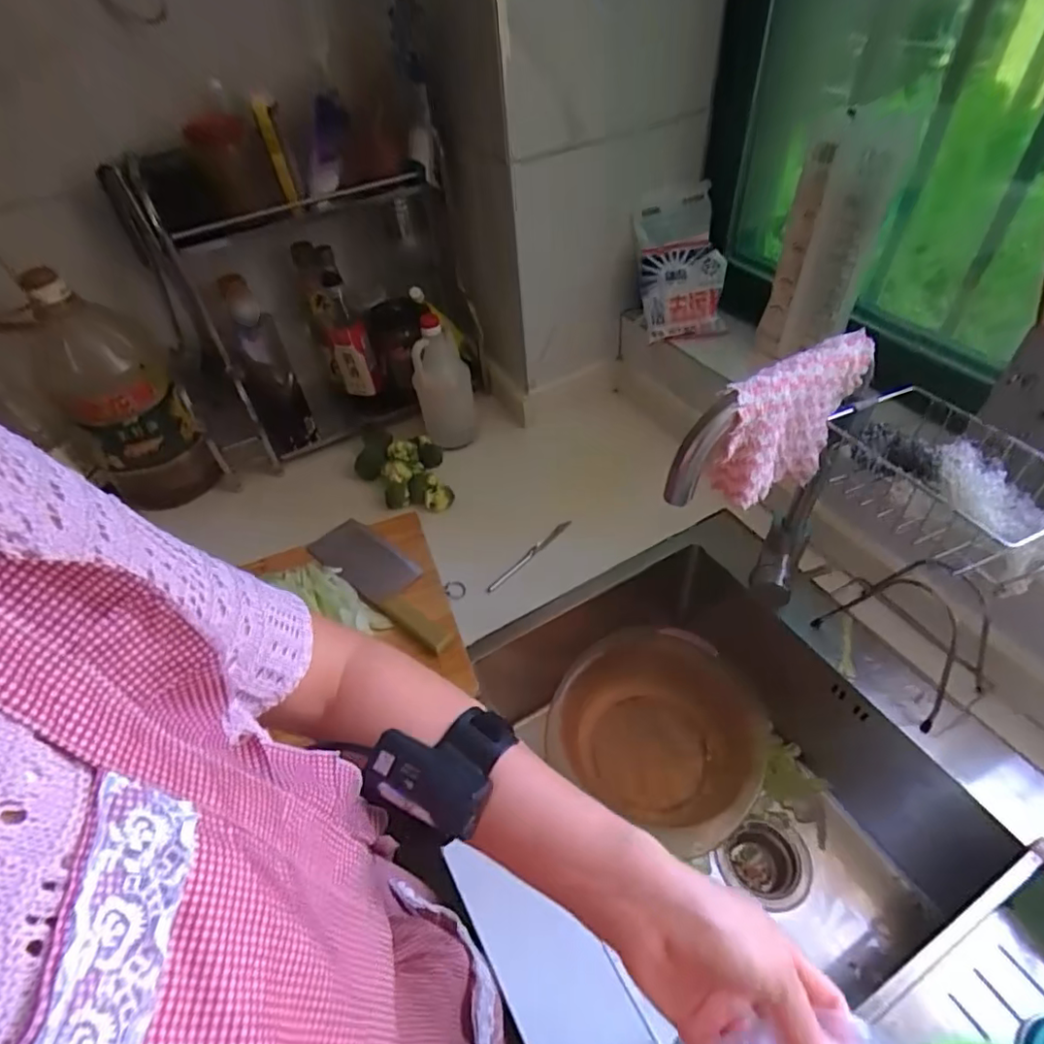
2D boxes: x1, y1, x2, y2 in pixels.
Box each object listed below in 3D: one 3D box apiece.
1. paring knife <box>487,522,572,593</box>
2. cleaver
[{"bbox_3d":[0.012,0.046,0.795,0.013,0.014,0.161,34,59,31],"label":"paring knife"},{"bbox_3d":[-0.179,0.076,0.763,0.266,0.019,0.076,31,58,30],"label":"cleaver"}]

